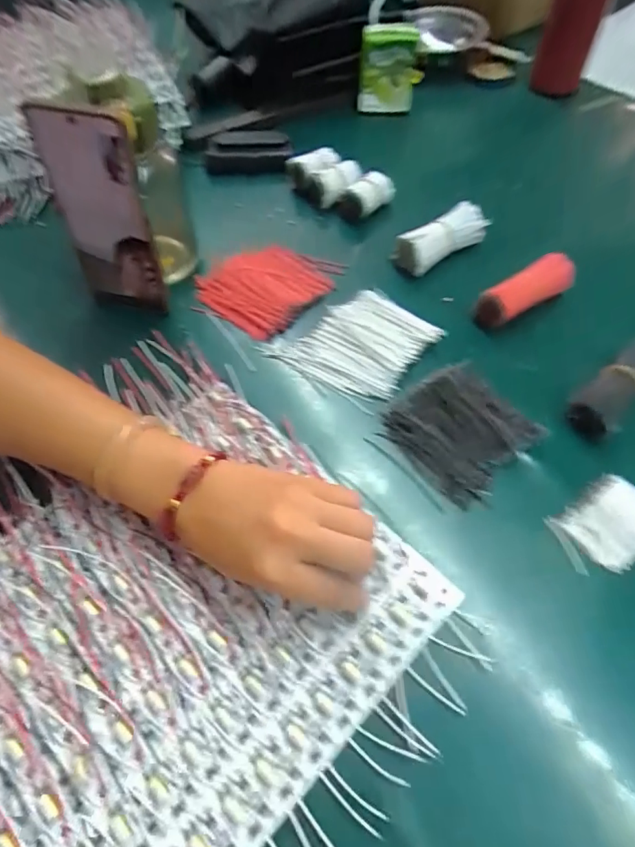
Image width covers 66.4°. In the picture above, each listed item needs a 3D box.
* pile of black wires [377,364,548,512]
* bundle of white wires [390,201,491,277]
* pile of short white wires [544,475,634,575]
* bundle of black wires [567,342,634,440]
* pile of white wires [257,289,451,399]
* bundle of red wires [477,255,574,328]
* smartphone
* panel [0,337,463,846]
[{"bbox_3d":[0.108,0.002,0.373,0.089,0.022,0.097,-41,65,-20],"label":"pile of black wires"},{"bbox_3d":[0.121,-0.181,0.474,0.090,0.032,0.033,-27,61,-13],"label":"bundle of white wires"},{"bbox_3d":[0.200,0.070,0.333,0.069,0.025,0.051,-29,62,-14],"label":"pile of short white wires"},{"bbox_3d":[0.243,-0.032,0.391,0.109,0.034,0.039,-41,65,-20],"label":"bundle of black wires"},{"bbox_3d":[0.036,-0.074,0.424,0.105,0.008,0.114,35,66,21],"label":"pile of white wires"},{"bbox_3d":[0.184,-0.117,0.434,0.089,0.037,0.025,-23,61,-11],"label":"bundle of red wires"},{"bbox_3d":[-0.172,-0.159,0.396,0.080,0.174,0.010,15,52,8],"label":"smartphone"},{"bbox_3d":[-0.113,0.107,0.313,0.285,0.010,0.302,-39,68,-22],"label":"panel"}]

